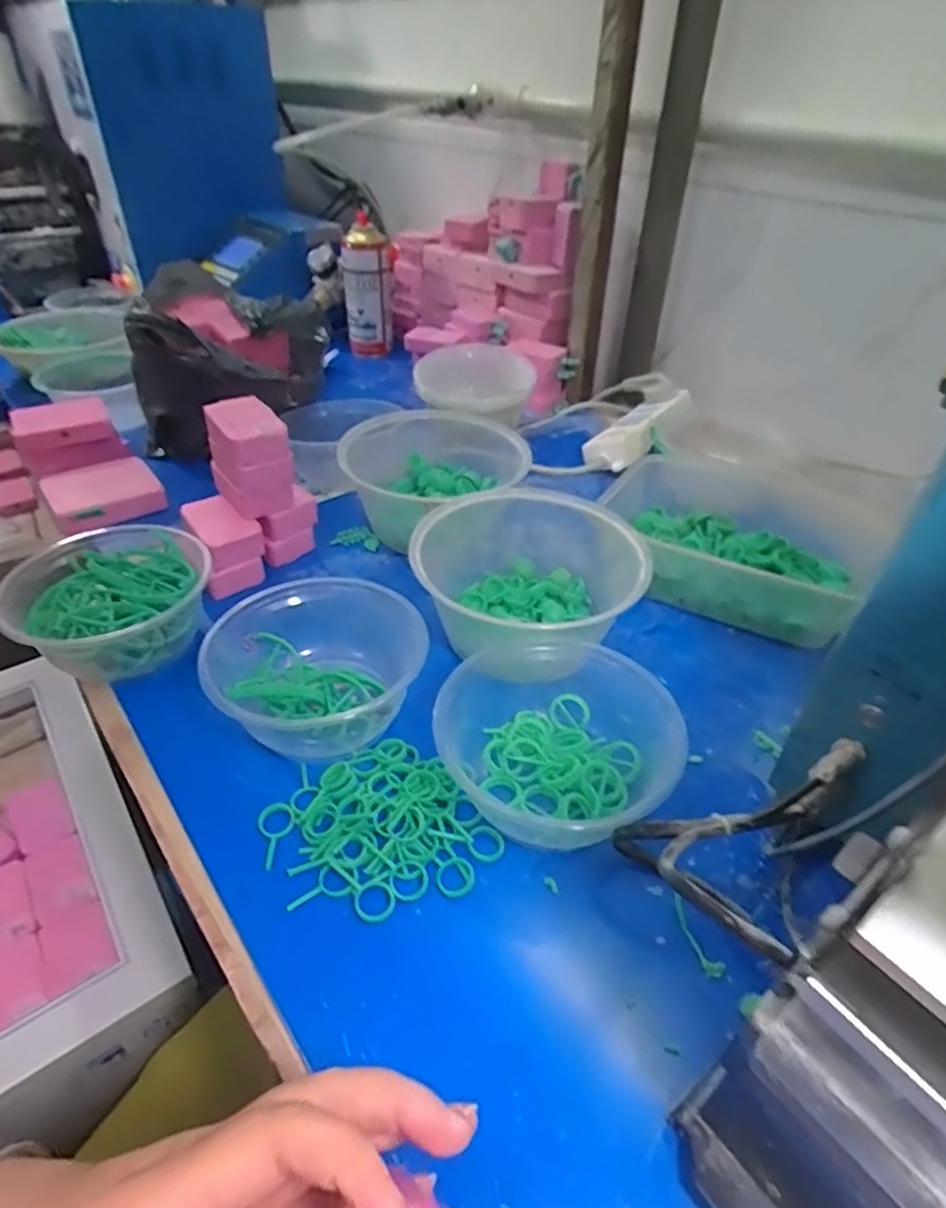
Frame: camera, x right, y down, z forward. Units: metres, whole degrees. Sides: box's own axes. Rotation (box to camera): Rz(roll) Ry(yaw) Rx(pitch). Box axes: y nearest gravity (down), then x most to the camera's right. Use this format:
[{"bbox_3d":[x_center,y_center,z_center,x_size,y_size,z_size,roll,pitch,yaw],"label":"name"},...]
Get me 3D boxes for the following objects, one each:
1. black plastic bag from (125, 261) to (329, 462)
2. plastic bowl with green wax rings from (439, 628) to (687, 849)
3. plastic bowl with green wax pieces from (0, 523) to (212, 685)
[{"bbox_3d":[-0.265,-0.253,0.730,0.190,0.154,0.161,16,41,16],"label":"black plastic bag"},{"bbox_3d":[0.057,0.075,0.397,0.126,0.053,0.124,1,39,-1],"label":"plastic bowl with green wax rings"},{"bbox_3d":[-0.256,-0.002,0.475,0.128,0.053,0.124,1,39,-1],"label":"plastic bowl with green wax pieces"}]

